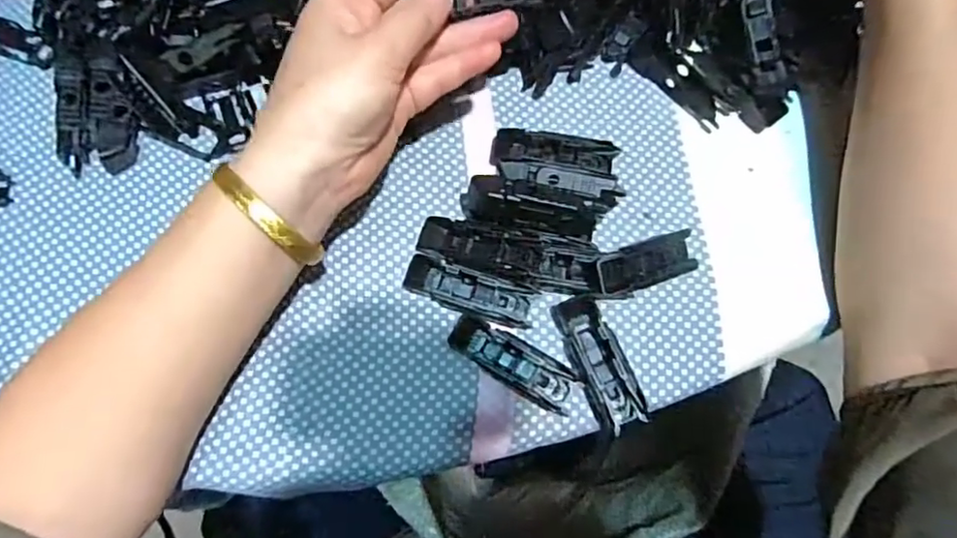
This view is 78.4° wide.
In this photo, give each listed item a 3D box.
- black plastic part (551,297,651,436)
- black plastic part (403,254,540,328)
[{"bbox_3d":[0.059,0.045,0.291,0.023,0.015,0.067,-23,76,-6],"label":"black plastic part"},{"bbox_3d":[-0.005,0.011,0.300,0.067,0.013,0.020,18,75,5],"label":"black plastic part"}]

